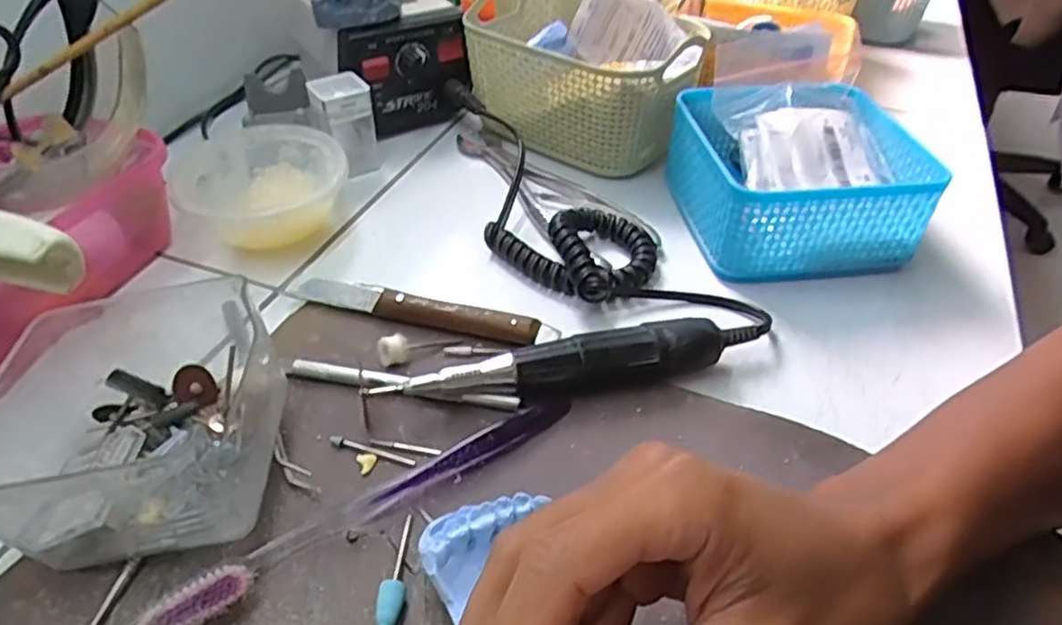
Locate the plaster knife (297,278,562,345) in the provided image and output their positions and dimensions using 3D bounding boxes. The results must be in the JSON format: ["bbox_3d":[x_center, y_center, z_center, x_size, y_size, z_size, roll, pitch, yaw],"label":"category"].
[{"bbox_3d":[-0.058,-0.001,0.376,0.143,0.014,0.018,14,44,12],"label":"plaster knife"}]

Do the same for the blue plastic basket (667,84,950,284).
[{"bbox_3d":[0.166,-0.087,0.439,0.131,0.070,0.127,-4,43,-7],"label":"blue plastic basket"}]

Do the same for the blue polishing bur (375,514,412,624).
[{"bbox_3d":[-0.052,0.100,0.269,0.009,0.008,0.048,3,30,0],"label":"blue polishing bur"}]

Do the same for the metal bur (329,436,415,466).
[{"bbox_3d":[-0.072,0.062,0.313,0.042,0.004,0.005,15,44,13],"label":"metal bur"}]

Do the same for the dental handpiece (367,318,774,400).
[{"bbox_3d":[0.026,0.024,0.341,0.191,0.026,0.031,-9,44,-12],"label":"dental handpiece"}]

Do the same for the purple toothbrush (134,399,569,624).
[{"bbox_3d":[-0.063,0.076,0.287,0.186,0.018,0.020,-27,50,-28],"label":"purple toothbrush"}]

